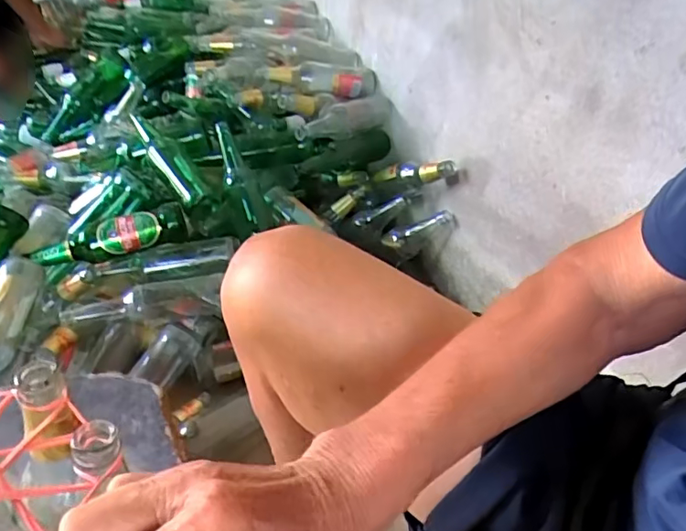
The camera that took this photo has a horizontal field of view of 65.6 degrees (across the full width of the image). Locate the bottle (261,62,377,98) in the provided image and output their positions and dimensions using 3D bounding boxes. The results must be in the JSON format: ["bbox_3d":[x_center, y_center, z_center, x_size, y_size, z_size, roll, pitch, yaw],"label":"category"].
[{"bbox_3d":[-0.040,-0.399,1.150,0.277,0.062,0.079,-6,37,-29],"label":"bottle"}]

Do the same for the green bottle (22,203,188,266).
[{"bbox_3d":[-0.410,-0.054,0.935,0.262,0.067,0.065,-10,41,-18],"label":"green bottle"}]

